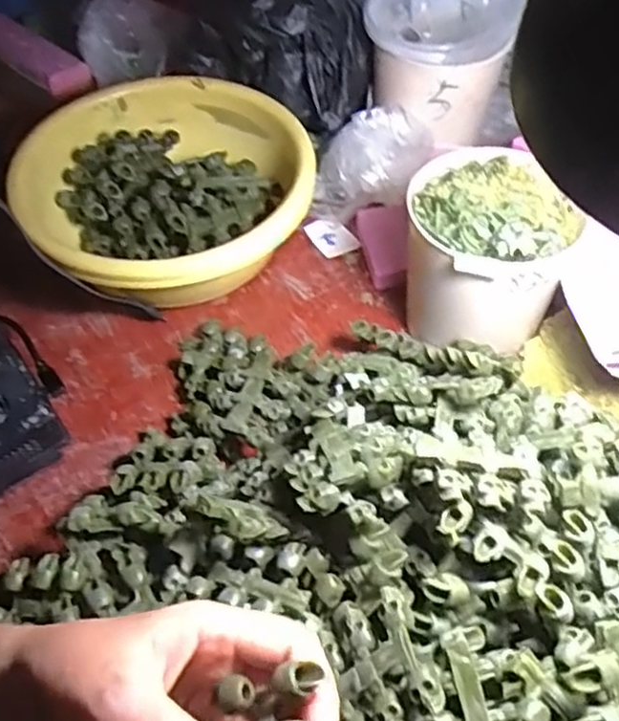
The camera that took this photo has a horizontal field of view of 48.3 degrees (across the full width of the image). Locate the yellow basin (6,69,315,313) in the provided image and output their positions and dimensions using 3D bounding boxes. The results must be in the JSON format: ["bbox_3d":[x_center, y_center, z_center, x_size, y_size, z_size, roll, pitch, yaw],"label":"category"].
[{"bbox_3d":[-0.114,-0.130,0.558,0.216,0.078,0.218,-1,53,2],"label":"yellow basin"}]

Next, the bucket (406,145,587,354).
[{"bbox_3d":[0.122,-0.074,0.484,0.104,0.104,0.111,-1,53,2],"label":"bucket"}]

